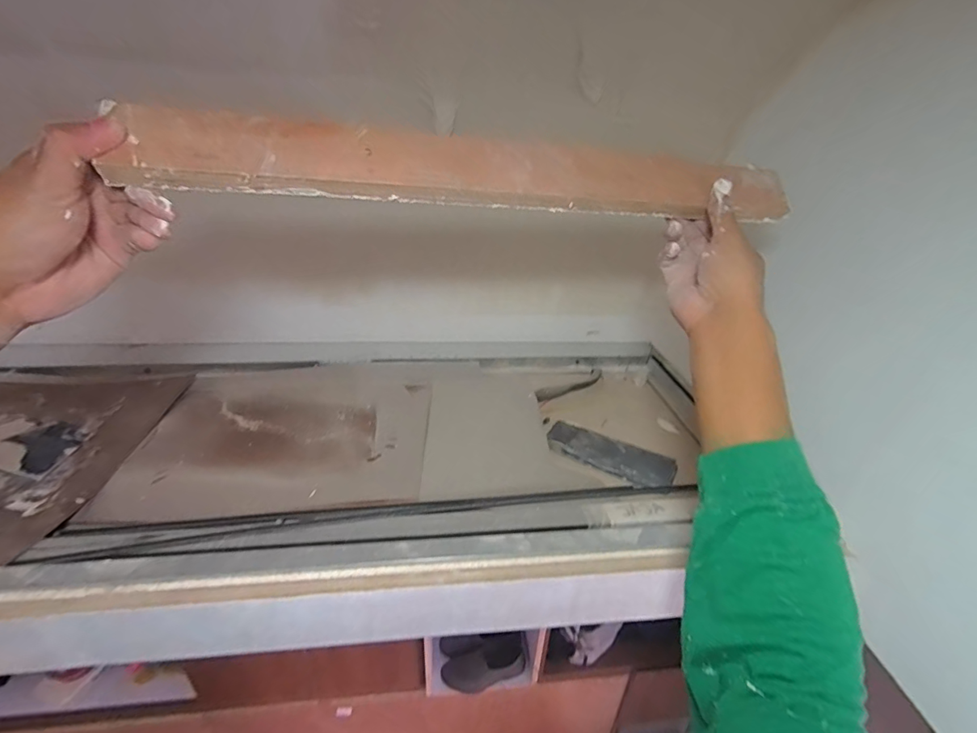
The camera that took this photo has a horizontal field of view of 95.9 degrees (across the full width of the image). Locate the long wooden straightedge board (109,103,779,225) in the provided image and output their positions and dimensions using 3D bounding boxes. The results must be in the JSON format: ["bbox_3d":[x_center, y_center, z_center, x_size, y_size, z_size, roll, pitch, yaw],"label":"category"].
[{"bbox_3d":[0.022,-0.158,0.352,0.519,0.060,0.016,-2,-13,-17],"label":"long wooden straightedge board"}]

